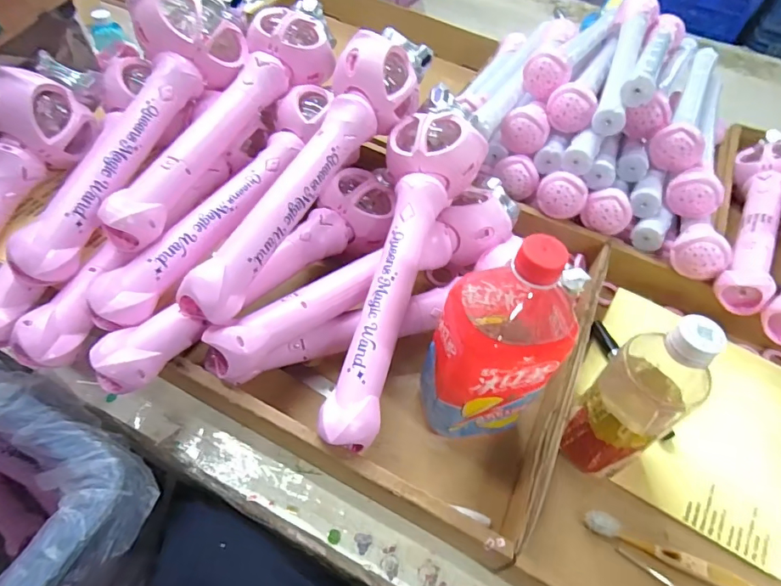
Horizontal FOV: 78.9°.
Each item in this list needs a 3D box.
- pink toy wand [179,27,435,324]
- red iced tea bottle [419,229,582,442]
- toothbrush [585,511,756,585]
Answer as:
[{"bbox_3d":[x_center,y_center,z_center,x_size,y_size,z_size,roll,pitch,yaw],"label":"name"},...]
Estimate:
[{"bbox_3d":[-0.076,-0.130,0.445,0.080,0.083,0.353,28,56,14],"label":"pink toy wand"},{"bbox_3d":[0.084,0.040,0.377,0.091,0.212,0.107,28,59,14],"label":"red iced tea bottle"},{"bbox_3d":[0.231,0.216,0.393,0.139,0.008,0.017,22,57,10],"label":"toothbrush"}]

